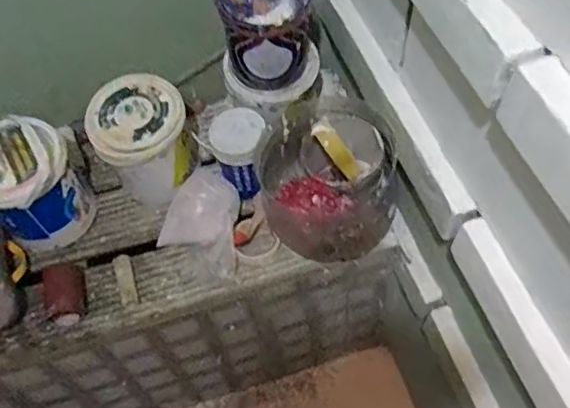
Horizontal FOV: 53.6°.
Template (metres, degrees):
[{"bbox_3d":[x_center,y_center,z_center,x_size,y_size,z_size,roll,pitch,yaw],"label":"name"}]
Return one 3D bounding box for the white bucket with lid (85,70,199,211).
[{"bbox_3d":[-0.272,-0.124,1.086,0.168,0.196,0.168,-2,55,3],"label":"white bucket with lid"}]

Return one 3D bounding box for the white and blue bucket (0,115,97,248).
[{"bbox_3d":[-0.448,-0.024,1.013,0.169,0.219,0.146,-40,62,-21],"label":"white and blue bucket"}]

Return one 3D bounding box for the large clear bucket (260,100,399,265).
[{"bbox_3d":[0.073,-0.037,1.020,0.227,0.201,0.239,-17,56,-8],"label":"large clear bucket"}]

